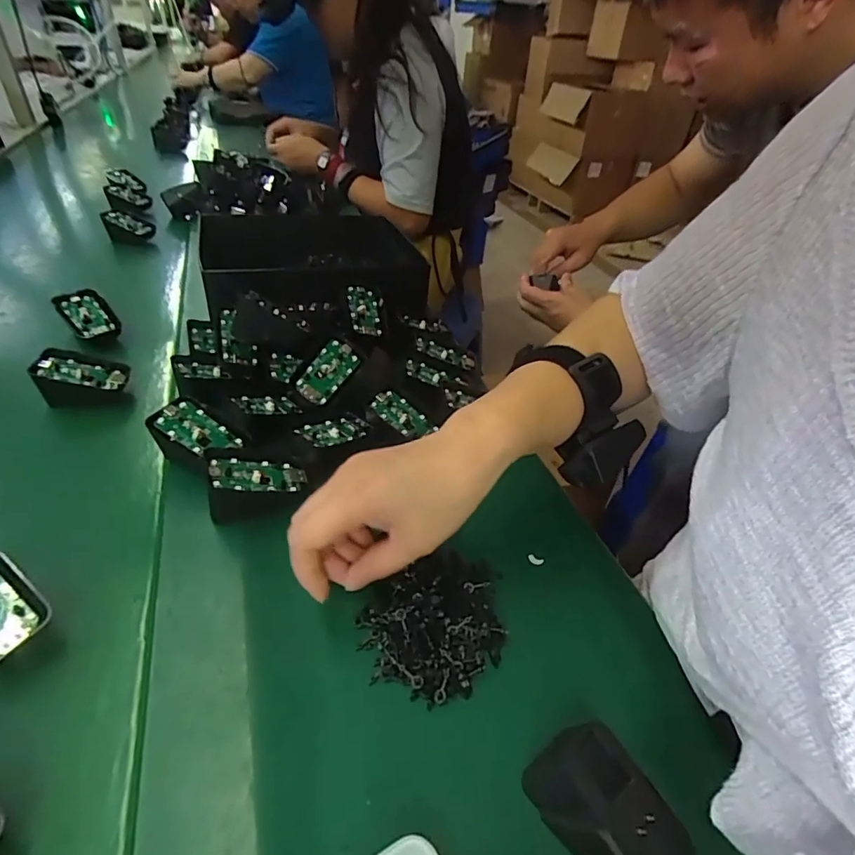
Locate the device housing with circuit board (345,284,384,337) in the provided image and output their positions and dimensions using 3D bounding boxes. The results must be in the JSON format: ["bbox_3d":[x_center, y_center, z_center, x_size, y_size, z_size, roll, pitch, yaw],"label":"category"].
[{"bbox_3d":[-0.062,-0.117,0.502,0.035,0.005,0.061,2,62,-31],"label":"device housing with circuit board"}]

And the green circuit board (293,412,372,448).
[{"bbox_3d":[-0.074,0.003,0.400,0.034,0.008,0.064,32,29,26],"label":"green circuit board"}]

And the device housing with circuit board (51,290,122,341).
[{"bbox_3d":[-0.352,-0.117,0.521,0.065,0.012,0.043,47,56,8],"label":"device housing with circuit board"}]

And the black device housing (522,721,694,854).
[{"bbox_3d":[0.080,0.170,0.221,0.040,0.033,0.066,-21,44,-29],"label":"black device housing"}]

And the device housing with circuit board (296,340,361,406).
[{"bbox_3d":[-0.090,-0.049,0.449,0.034,0.007,0.064,41,62,-11],"label":"device housing with circuit board"}]

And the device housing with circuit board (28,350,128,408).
[{"bbox_3d":[-0.306,-0.042,0.448,0.065,0.042,0.041,-6,39,-13],"label":"device housing with circuit board"}]

